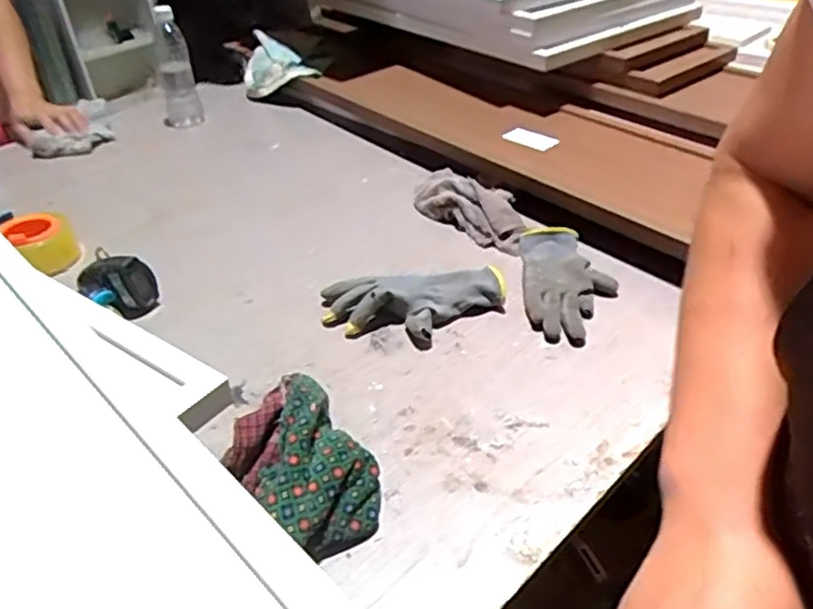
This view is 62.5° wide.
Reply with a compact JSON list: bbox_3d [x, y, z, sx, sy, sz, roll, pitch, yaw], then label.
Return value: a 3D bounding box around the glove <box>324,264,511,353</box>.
[{"bbox_3d":[0.006,-0.002,0.737,0.201,0.036,0.111,-4,37,0],"label":"glove"}]

